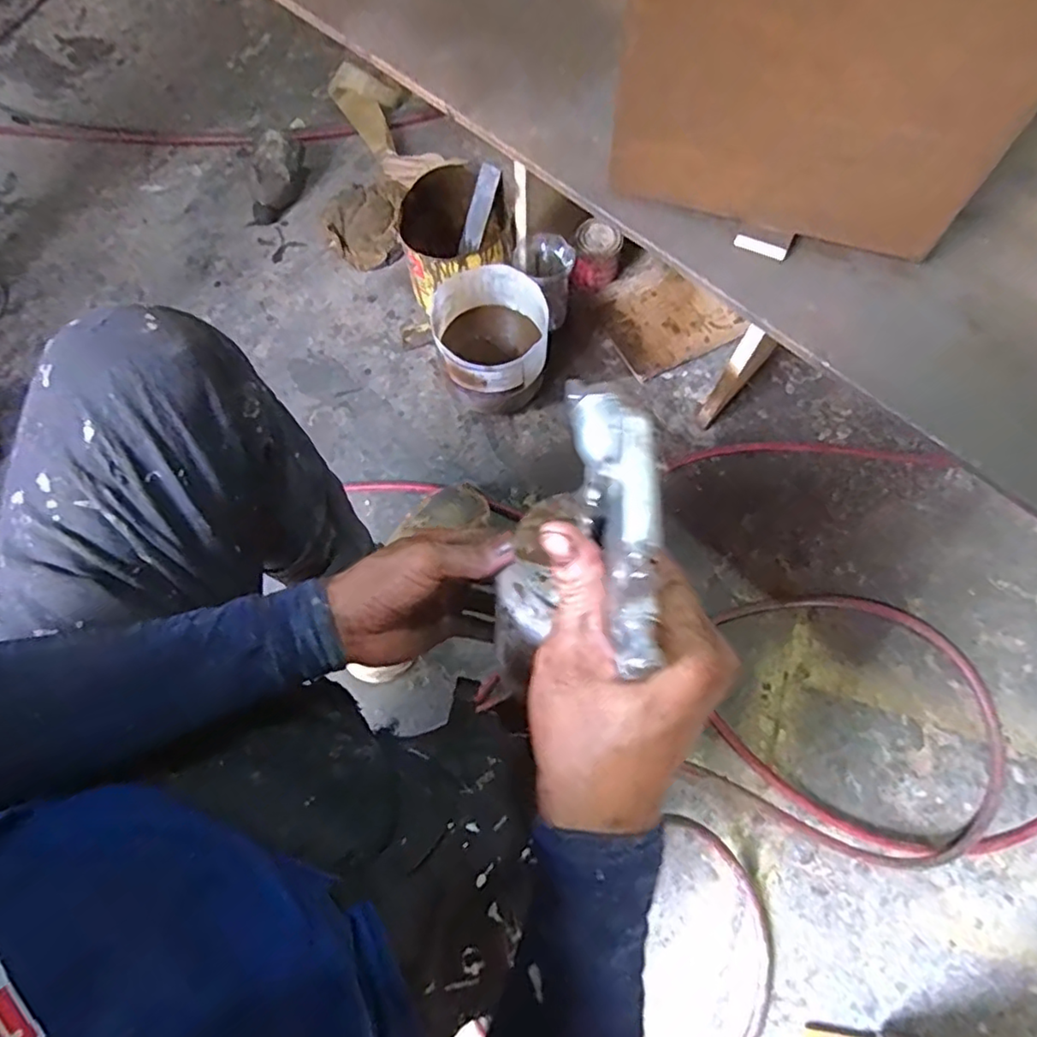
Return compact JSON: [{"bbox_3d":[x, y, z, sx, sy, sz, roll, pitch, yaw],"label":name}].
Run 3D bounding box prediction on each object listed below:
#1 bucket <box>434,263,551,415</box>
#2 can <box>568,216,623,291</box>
[{"bbox_3d":[-0.032,-0.233,0.848,0.144,0.143,0.158,0,72,0],"label":"bucket"},{"bbox_3d":[0.117,-0.395,0.920,0.065,0.077,0.070,0,70,1],"label":"can"}]

